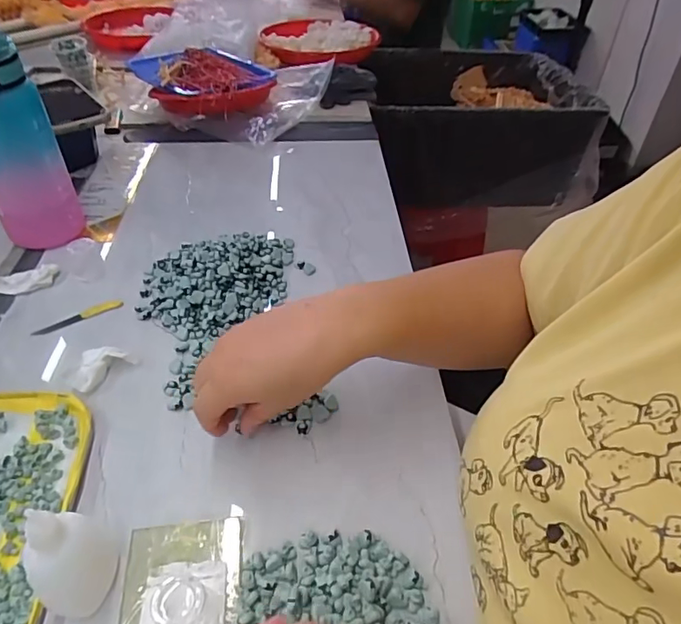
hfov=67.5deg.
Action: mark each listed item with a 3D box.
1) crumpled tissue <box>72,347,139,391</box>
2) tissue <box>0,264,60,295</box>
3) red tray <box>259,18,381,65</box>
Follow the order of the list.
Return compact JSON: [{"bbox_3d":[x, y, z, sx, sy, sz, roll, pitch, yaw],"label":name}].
[{"bbox_3d":[-0.195,0.047,0.424,0.042,0.017,0.040,-2,44,-5],"label":"crumpled tissue"},{"bbox_3d":[-0.316,-0.031,0.511,0.060,0.009,0.032,-14,46,-18],"label":"tissue"},{"bbox_3d":[-0.045,-0.567,1.069,0.237,0.040,0.258,26,48,26],"label":"red tray"}]

